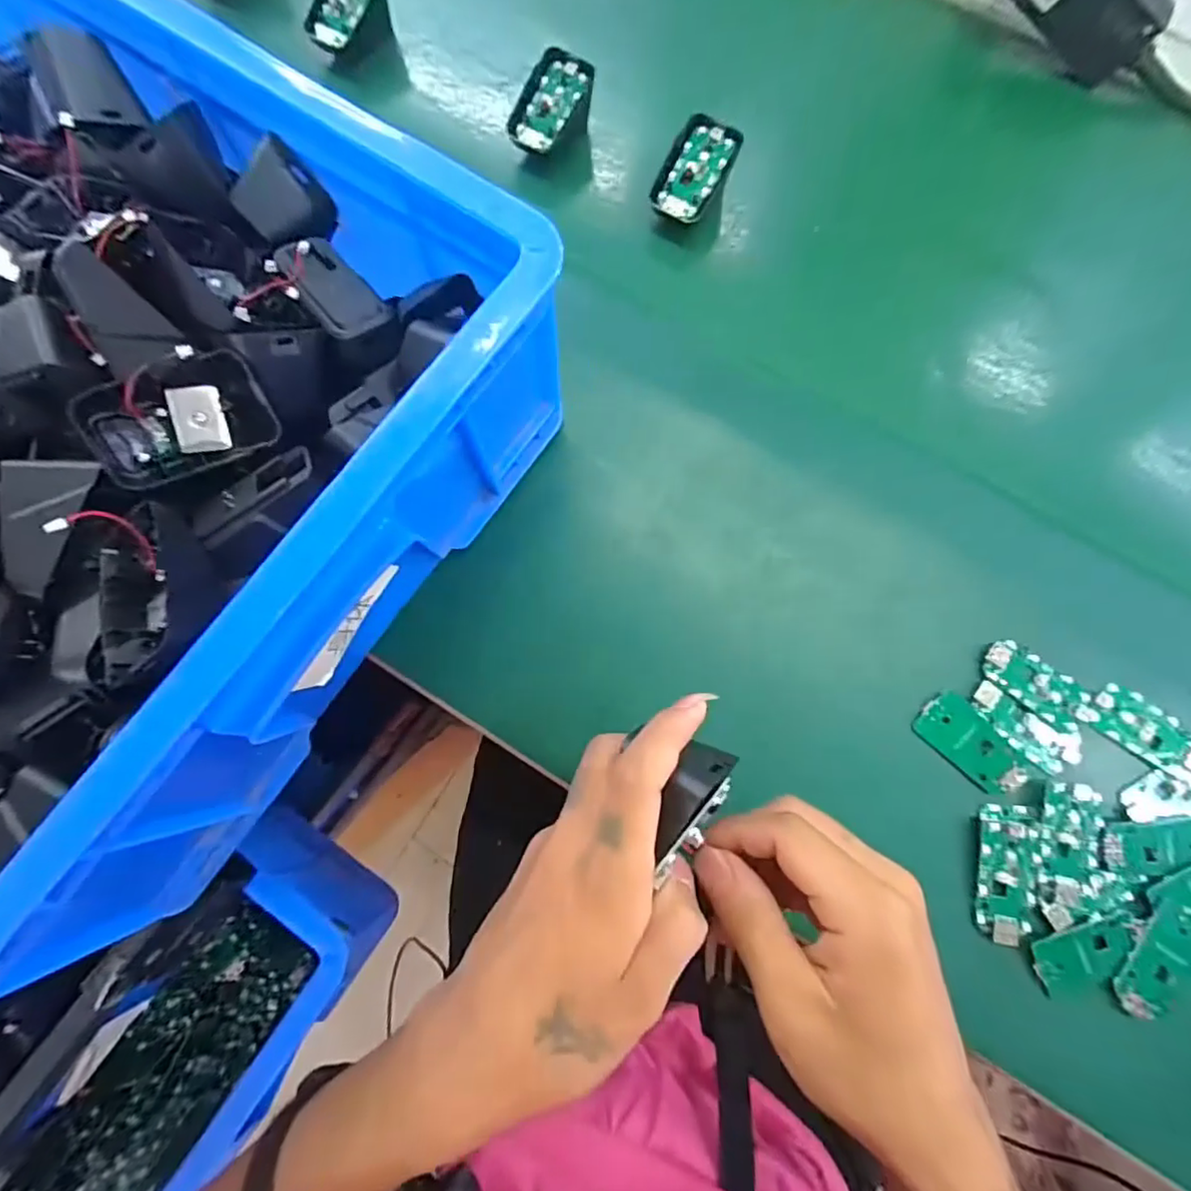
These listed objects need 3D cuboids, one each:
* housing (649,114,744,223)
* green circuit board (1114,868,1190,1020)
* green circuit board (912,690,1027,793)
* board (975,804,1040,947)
[{"bbox_3d":[0.073,-0.302,0.418,0.046,0.023,0.067,28,97,8],"label":"housing"},{"bbox_3d":[0.319,0.178,0.314,0.106,0.005,0.036,-43,81,-11],"label":"green circuit board"},{"bbox_3d":[0.219,0.087,0.338,0.061,0.004,0.032,44,98,9],"label":"green circuit board"},{"bbox_3d":[0.230,0.155,0.323,0.029,0.008,0.071,8,82,4],"label":"board"}]

